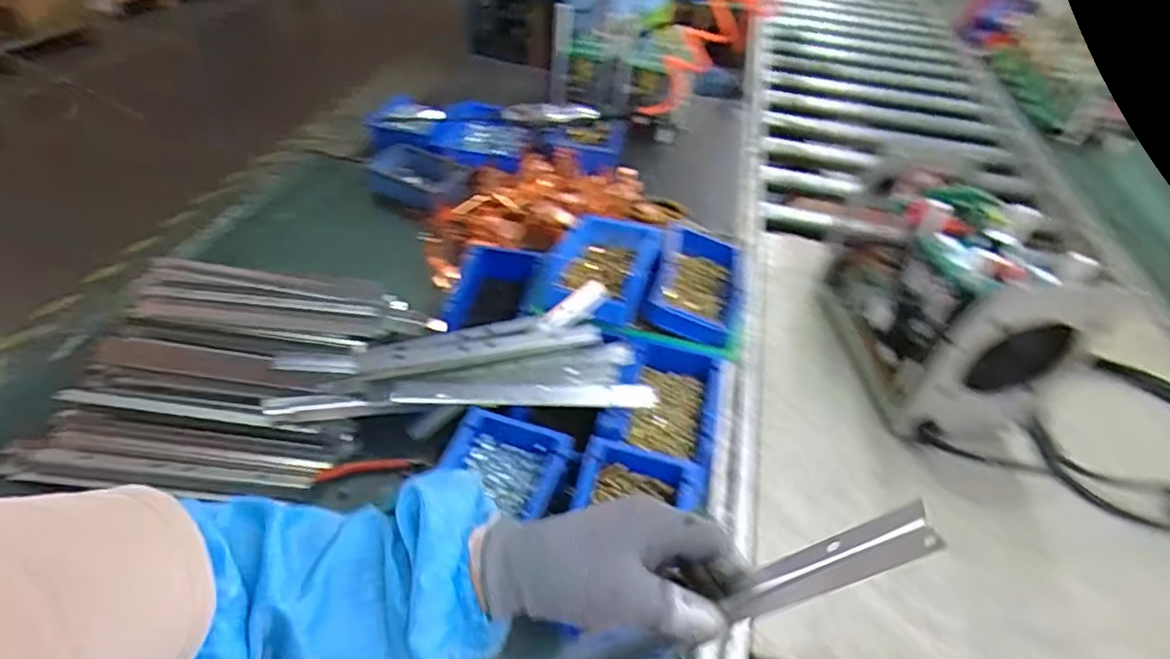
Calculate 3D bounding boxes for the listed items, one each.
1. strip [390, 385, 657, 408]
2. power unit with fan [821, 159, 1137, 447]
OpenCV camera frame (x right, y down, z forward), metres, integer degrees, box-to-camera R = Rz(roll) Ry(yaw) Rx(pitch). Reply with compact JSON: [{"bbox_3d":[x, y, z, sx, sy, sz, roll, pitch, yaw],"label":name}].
[{"bbox_3d":[-0.059,0.067,0.600,0.257,0.015,0.021,0,42,-6],"label":"strip"},{"bbox_3d":[0.433,-0.054,0.737,0.145,0.217,0.328,0,42,-6],"label":"power unit with fan"}]

